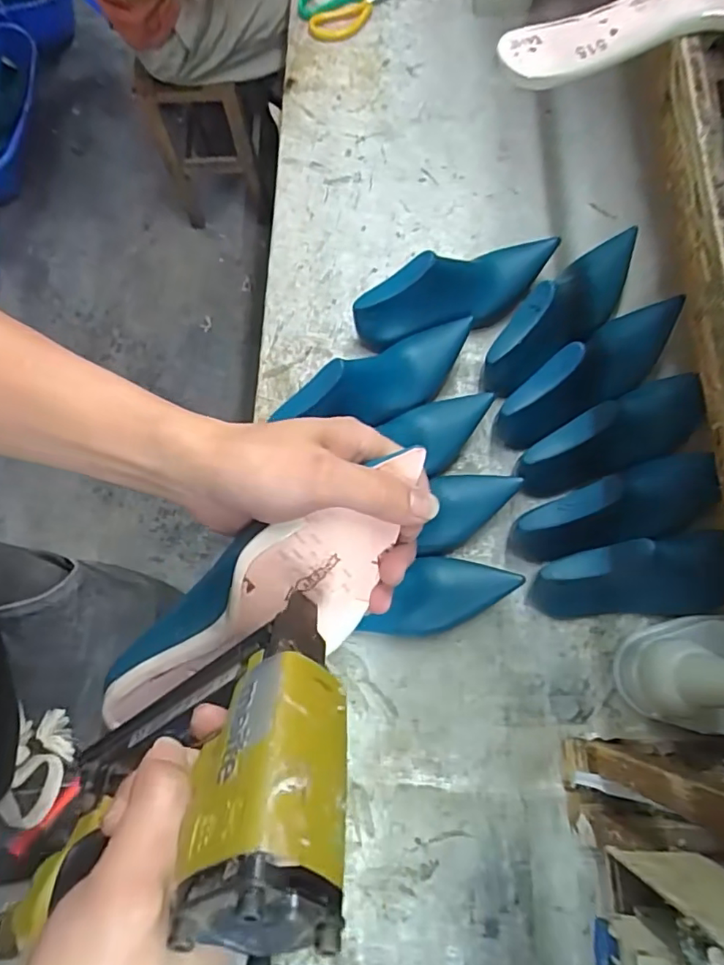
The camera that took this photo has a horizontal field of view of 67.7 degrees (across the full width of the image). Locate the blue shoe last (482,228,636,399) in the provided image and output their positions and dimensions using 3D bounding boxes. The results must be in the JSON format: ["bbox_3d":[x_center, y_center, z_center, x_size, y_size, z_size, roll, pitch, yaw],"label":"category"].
[{"bbox_3d":[0.243,-0.205,0.620,0.069,0.085,0.271,41,77,13],"label":"blue shoe last"}]

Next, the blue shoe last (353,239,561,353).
[{"bbox_3d":[0.119,-0.228,0.645,0.258,0.091,0.067,-25,73,-7],"label":"blue shoe last"}]

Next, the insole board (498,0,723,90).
[{"bbox_3d":[0.184,-0.313,0.364,0.191,0.027,0.059,-13,72,-3],"label":"insole board"}]

